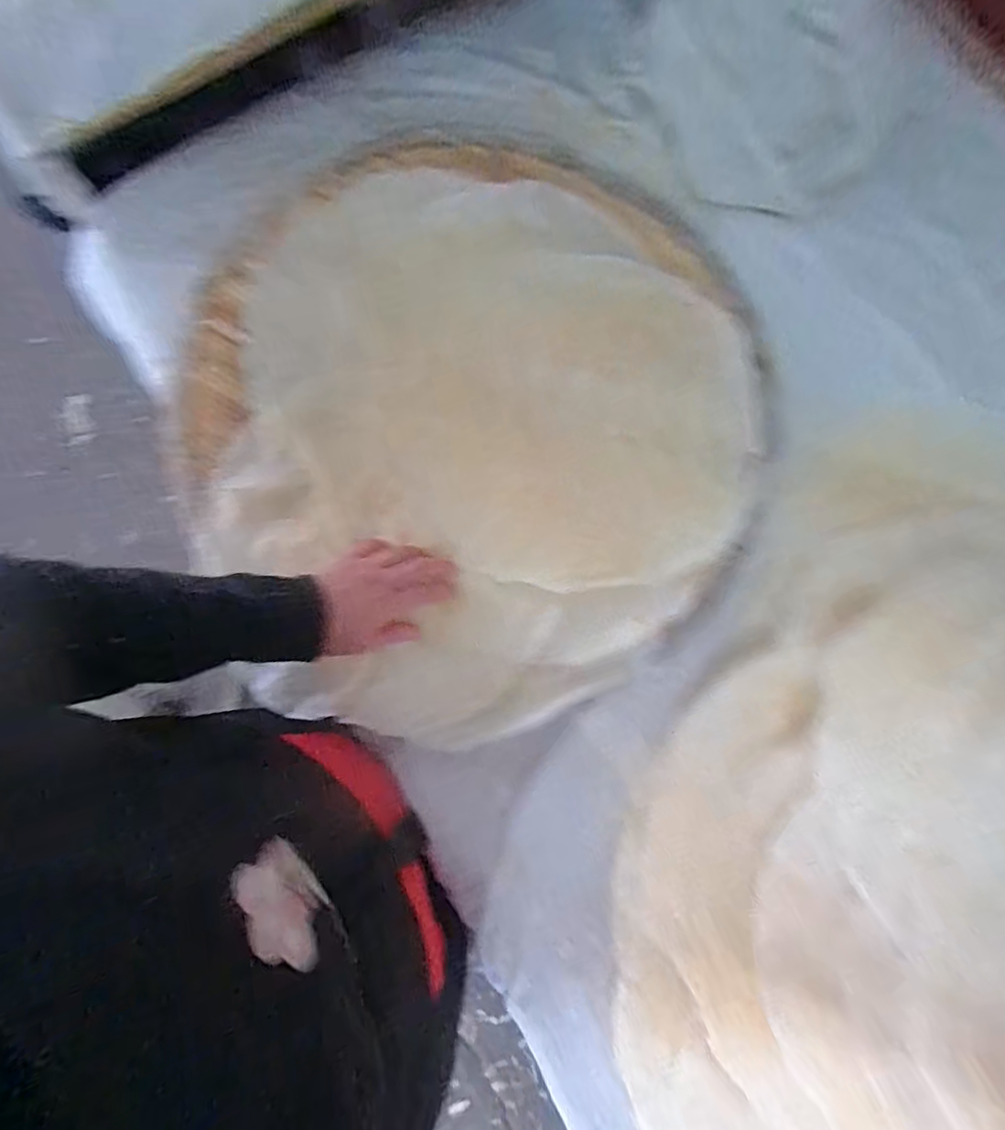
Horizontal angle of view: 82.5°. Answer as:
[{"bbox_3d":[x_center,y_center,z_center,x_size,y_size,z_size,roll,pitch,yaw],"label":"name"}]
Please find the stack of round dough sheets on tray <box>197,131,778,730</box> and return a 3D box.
[{"bbox_3d":[-0.041,-0.155,0.582,0.578,0.035,0.576,-34,81,-6],"label":"stack of round dough sheets on tray"}]

